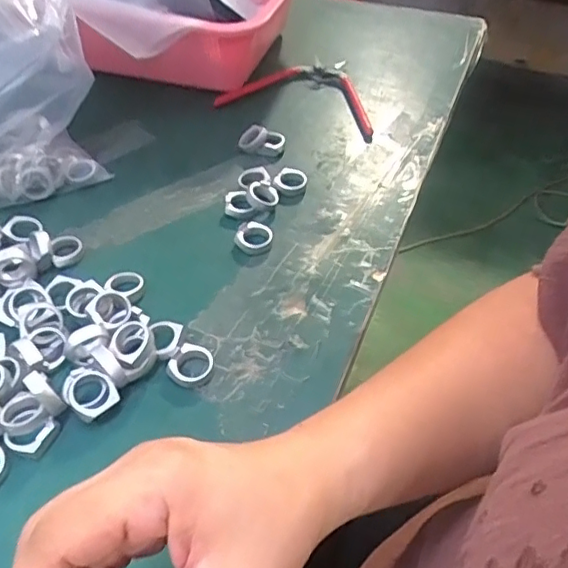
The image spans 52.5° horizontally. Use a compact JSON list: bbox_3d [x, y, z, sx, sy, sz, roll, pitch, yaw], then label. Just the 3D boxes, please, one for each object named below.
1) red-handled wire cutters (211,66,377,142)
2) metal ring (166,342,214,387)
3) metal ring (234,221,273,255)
[{"bbox_3d":[0.023,-0.186,0.563,0.153,0.020,0.095,17,46,13],"label":"red-handled wire cutters"},{"bbox_3d":[-0.056,0.049,0.345,0.024,0.010,0.024,2,44,-2],"label":"metal ring"},{"bbox_3d":[-0.022,-0.035,0.427,0.027,0.010,0.028,2,44,-2],"label":"metal ring"}]

